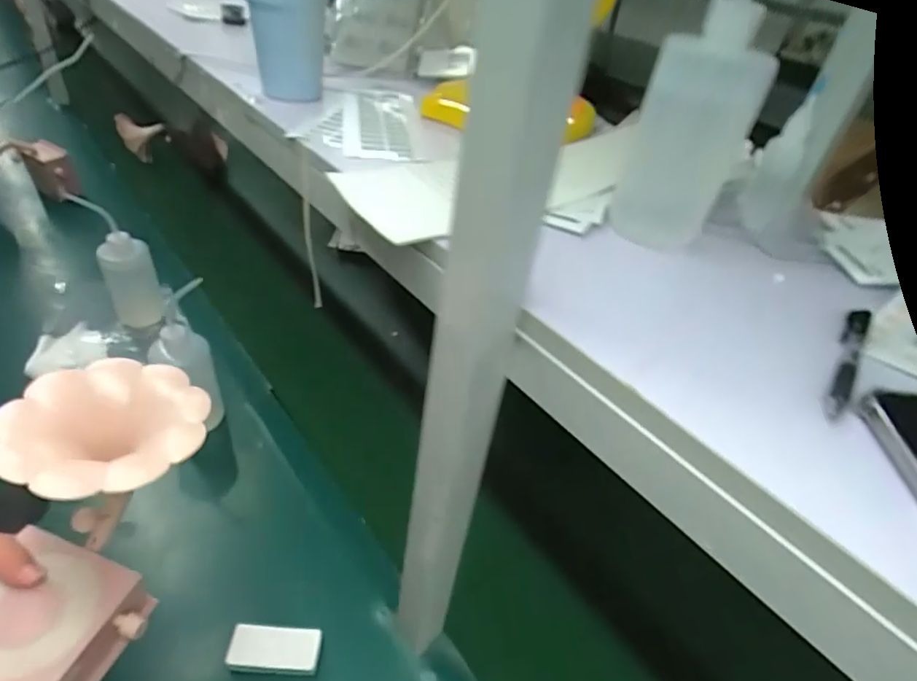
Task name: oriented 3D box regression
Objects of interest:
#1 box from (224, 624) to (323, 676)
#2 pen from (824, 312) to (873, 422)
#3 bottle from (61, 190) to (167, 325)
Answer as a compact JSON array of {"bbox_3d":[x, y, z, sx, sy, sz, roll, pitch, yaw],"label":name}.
[{"bbox_3d":[-0.195,0.327,0.570,0.091,0.019,0.042,5,37,-4],"label":"box"},{"bbox_3d":[0.243,0.011,0.336,0.012,0.011,0.127,29,42,26],"label":"pen"},{"bbox_3d":[-0.550,-0.105,0.899,0.074,0.171,0.074,-19,45,-31],"label":"bottle"}]

